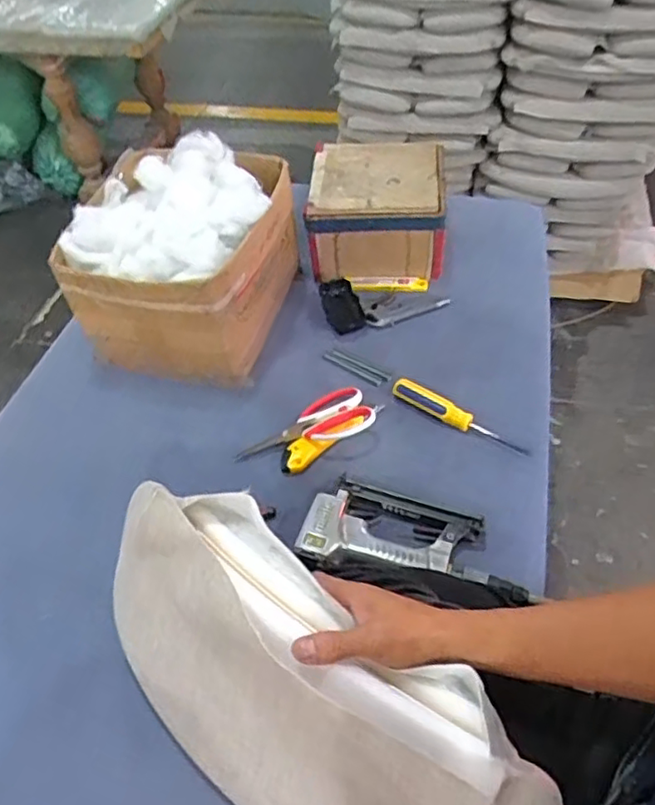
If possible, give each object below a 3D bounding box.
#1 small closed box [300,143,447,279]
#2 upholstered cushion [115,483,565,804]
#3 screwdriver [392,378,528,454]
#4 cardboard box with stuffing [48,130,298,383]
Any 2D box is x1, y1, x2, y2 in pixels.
[{"bbox_3d":[0.085,-0.312,1.076,0.212,0.142,0.230,2,49,8],"label":"small closed box"},{"bbox_3d":[-0.044,0.265,0.549,0.433,0.272,0.110,31,29,28],"label":"upholstered cushion"},{"bbox_3d":[0.171,0.018,0.847,0.192,0.029,0.027,27,56,26],"label":"screwdriver"},{"bbox_3d":[-0.207,-0.222,0.930,0.264,0.220,0.306,4,49,9],"label":"cardboard box with stuffing"}]

